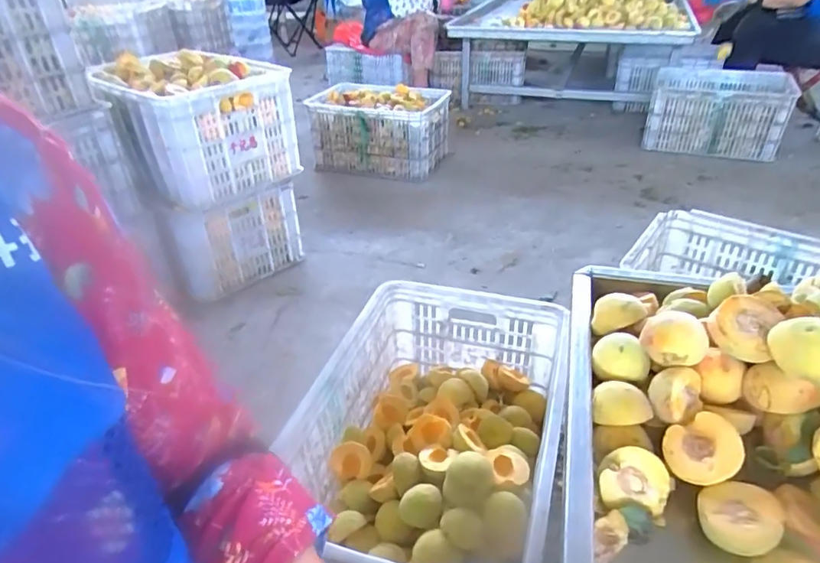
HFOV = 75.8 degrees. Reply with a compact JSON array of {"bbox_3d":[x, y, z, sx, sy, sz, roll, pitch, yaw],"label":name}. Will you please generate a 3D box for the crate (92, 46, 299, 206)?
[{"bbox_3d":[-0.575,-0.440,1.447,0.392,0.286,0.477,-27,41,-30],"label":"crate"}]

